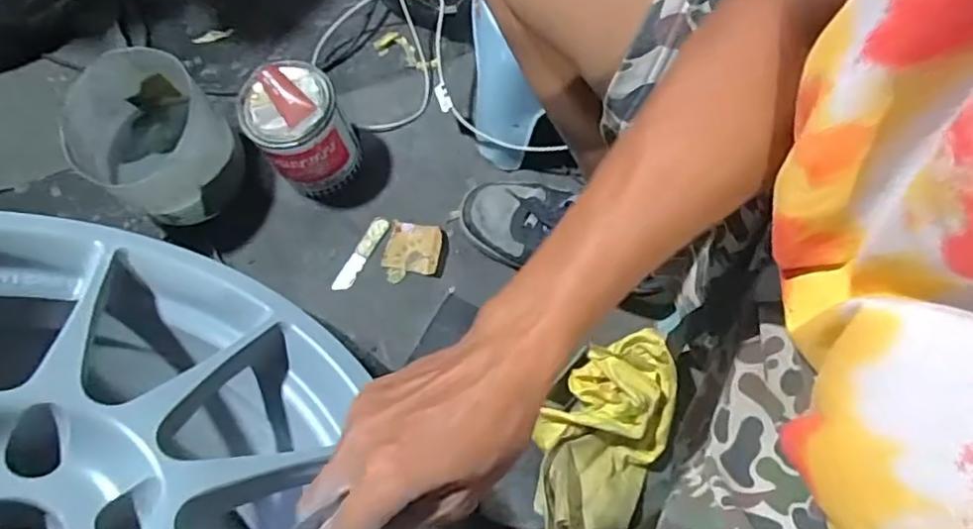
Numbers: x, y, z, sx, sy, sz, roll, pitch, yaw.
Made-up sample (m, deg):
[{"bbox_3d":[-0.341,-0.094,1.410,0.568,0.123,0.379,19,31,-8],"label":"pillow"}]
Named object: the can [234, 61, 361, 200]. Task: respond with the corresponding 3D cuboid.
[{"bbox_3d":[-0.206,-0.149,0.706,0.100,0.144,0.092,0,70,1],"label":"can"}]

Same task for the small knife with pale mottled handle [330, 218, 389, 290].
[{"bbox_3d":[-0.148,-0.012,0.735,0.022,0.008,0.100,27,73,11],"label":"small knife with pale mottled handle"}]

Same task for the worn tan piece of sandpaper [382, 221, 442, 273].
[{"bbox_3d":[-0.086,-0.021,0.733,0.064,0.005,0.058,7,70,4],"label":"worn tan piece of sandpaper"}]

